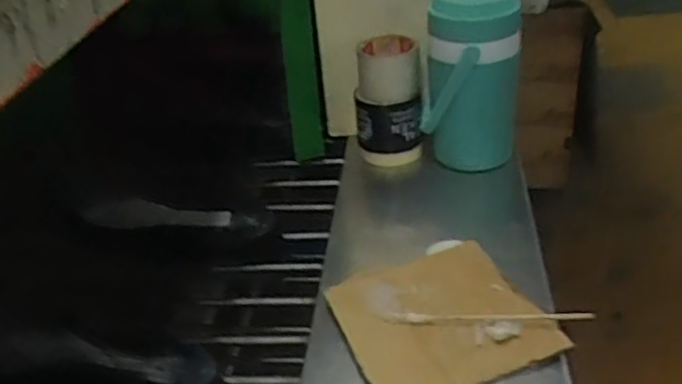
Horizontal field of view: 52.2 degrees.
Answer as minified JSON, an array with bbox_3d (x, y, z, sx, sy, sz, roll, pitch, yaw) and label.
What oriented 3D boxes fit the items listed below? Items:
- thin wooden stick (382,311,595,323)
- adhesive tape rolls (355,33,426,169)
[{"bbox_3d":[0.138,0.118,0.666,0.194,0.012,0.014,-1,32,9],"label":"thin wooden stick"},{"bbox_3d":[0.066,-0.118,0.947,0.091,0.155,0.101,-5,32,3],"label":"adhesive tape rolls"}]

